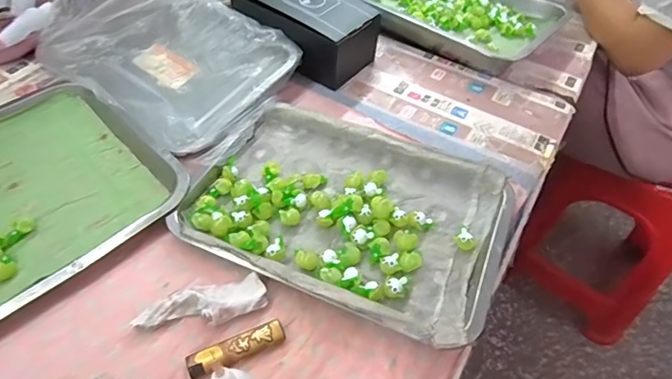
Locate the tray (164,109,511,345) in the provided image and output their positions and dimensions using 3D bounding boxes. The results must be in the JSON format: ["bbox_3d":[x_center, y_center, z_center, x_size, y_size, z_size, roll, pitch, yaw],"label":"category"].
[{"bbox_3d":[0.011,0.019,0.474,0.294,0.027,0.212,19,52,12],"label":"tray"}]

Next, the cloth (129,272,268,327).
[{"bbox_3d":[-0.115,0.099,0.406,0.108,0.019,0.038,-13,53,-13],"label":"cloth"}]

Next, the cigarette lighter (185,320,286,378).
[{"bbox_3d":[-0.081,0.131,0.387,0.079,0.012,0.022,-16,54,-16],"label":"cigarette lighter"}]

